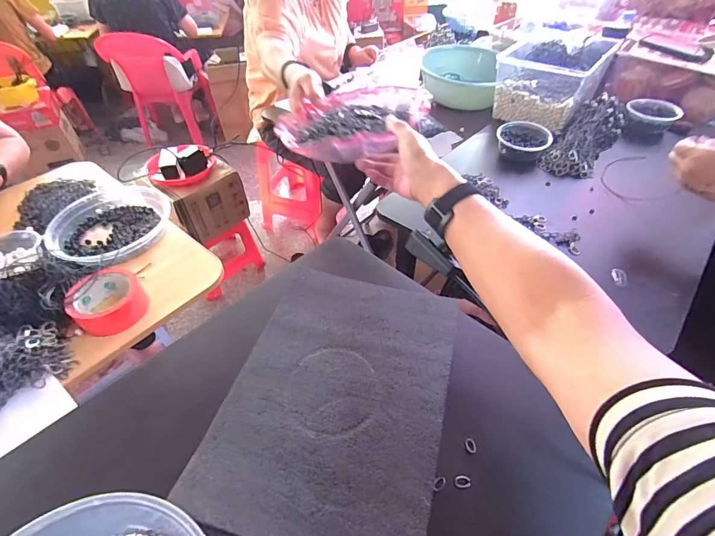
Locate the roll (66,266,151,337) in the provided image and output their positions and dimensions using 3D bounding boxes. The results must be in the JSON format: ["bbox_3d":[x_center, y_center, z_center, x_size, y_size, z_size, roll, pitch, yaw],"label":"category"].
[{"bbox_3d":[-0.383,0.050,0.575,0.094,0.052,0.098,-1,49,1],"label":"roll"}]

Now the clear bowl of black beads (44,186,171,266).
[{"bbox_3d":[-0.476,-0.089,0.711,0.222,0.045,0.206,-1,46,1],"label":"clear bowl of black beads"}]

